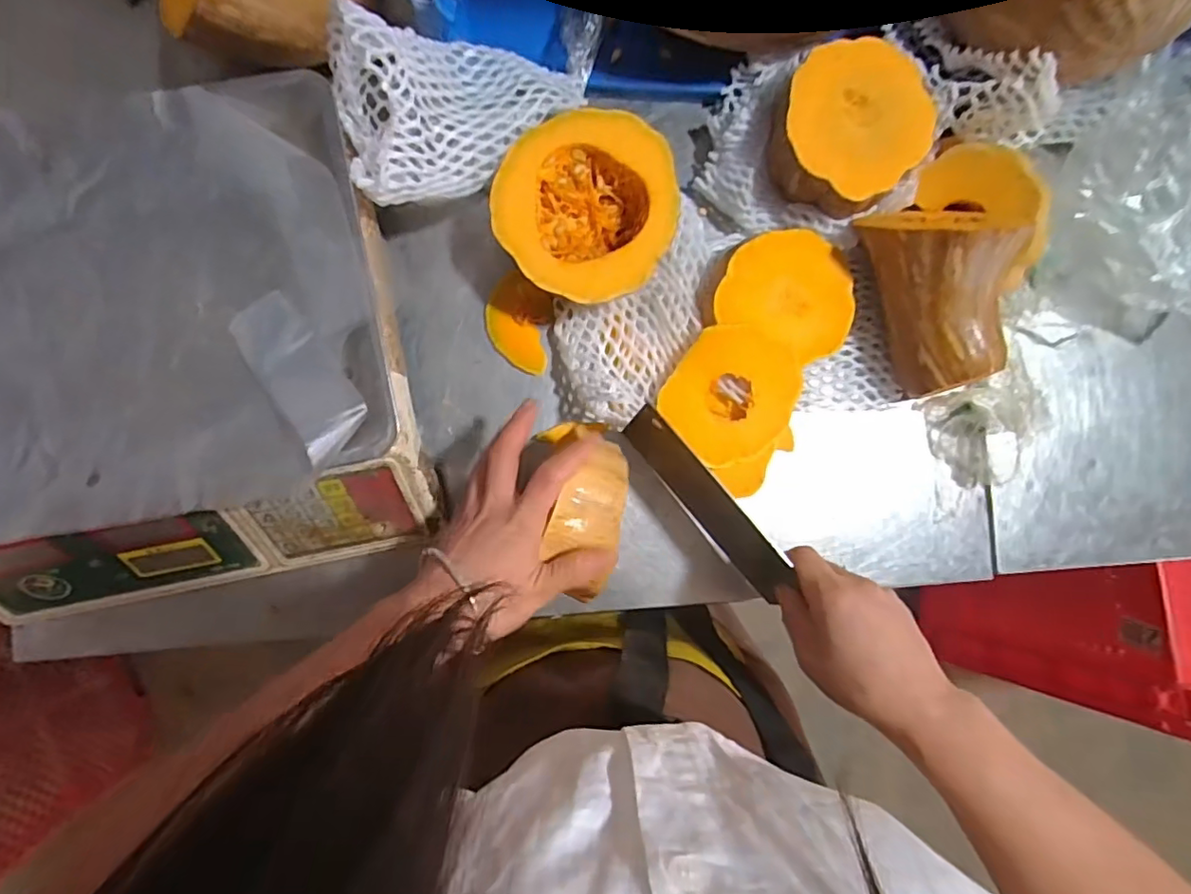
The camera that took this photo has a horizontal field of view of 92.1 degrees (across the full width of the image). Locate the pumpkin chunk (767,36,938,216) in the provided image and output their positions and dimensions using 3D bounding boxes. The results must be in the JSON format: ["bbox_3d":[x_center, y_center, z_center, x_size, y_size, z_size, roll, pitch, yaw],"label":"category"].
[{"bbox_3d":[0.195,-0.242,0.441,0.124,0.052,0.109,-40,91,-4],"label":"pumpkin chunk"}]

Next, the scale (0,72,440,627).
[{"bbox_3d":[-0.301,-0.057,0.382,0.331,0.102,0.313,-11,89,-4],"label":"scale"}]

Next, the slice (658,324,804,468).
[{"bbox_3d":[0.110,-0.041,0.460,0.105,0.020,0.105,-1,101,-7],"label":"slice"}]

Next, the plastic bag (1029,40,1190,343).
[{"bbox_3d":[0.466,-0.206,0.465,0.190,0.101,0.203,29,87,-2],"label":"plastic bag"}]

